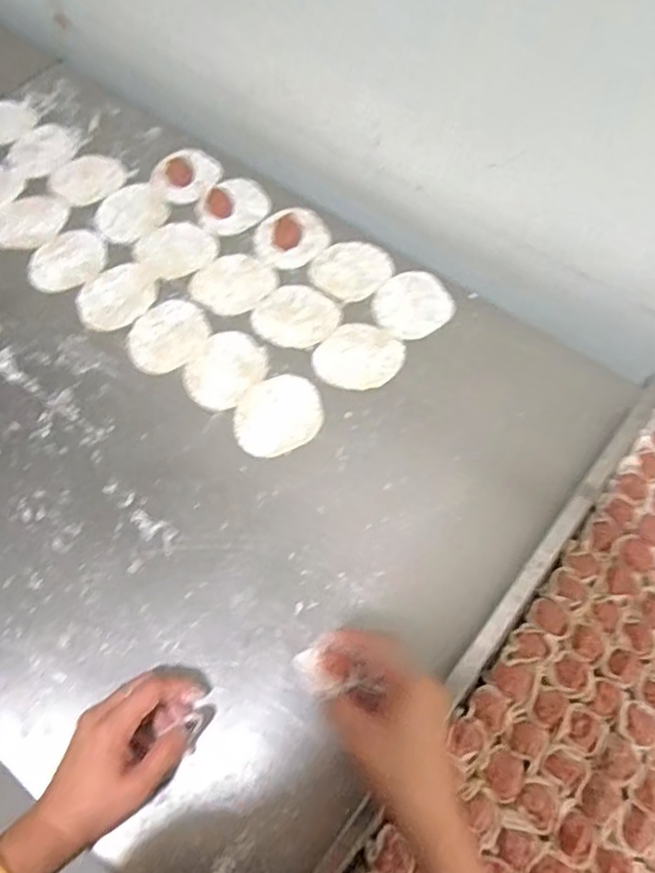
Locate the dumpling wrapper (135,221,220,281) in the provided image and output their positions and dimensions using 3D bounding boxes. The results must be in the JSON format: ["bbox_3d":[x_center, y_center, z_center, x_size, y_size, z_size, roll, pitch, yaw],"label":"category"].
[{"bbox_3d":[-0.171,-0.214,0.688,0.084,0.004,0.079,0,65,-1],"label":"dumpling wrapper"}]

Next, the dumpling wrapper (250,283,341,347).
[{"bbox_3d":[-0.034,-0.128,0.652,0.082,0.004,0.082,0,65,-1],"label":"dumpling wrapper"}]

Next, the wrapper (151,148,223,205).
[{"bbox_3d":[-0.169,-0.316,0.735,0.083,0.015,0.072,-16,66,-8],"label":"wrapper"}]

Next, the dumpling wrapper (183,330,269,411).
[{"bbox_3d":[-0.105,-0.069,0.621,0.073,0.005,0.092,29,68,12],"label":"dumpling wrapper"}]

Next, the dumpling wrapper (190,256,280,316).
[{"bbox_3d":[-0.104,-0.170,0.672,0.077,0.004,0.084,0,65,-1],"label":"dumpling wrapper"}]

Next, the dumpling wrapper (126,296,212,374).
[{"bbox_3d":[-0.168,-0.106,0.638,0.088,0.004,0.080,0,63,-1],"label":"dumpling wrapper"}]

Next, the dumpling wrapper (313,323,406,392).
[{"bbox_3d":[0.032,-0.082,0.628,0.081,0.004,0.085,0,65,-1],"label":"dumpling wrapper"}]

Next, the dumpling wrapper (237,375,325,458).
[{"bbox_3d":[-0.048,-0.024,0.599,0.086,0.004,0.080,0,65,-1],"label":"dumpling wrapper"}]

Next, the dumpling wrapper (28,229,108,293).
[{"bbox_3d":[-0.295,-0.200,0.689,0.086,0.004,0.083,0,65,-1],"label":"dumpling wrapper"}]

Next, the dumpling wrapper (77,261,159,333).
[{"bbox_3d":[-0.231,-0.155,0.667,0.078,0.004,0.093,20,66,8],"label":"dumpling wrapper"}]

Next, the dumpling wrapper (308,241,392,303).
[{"bbox_3d":[0.028,-0.187,0.676,0.079,0.004,0.083,38,70,15],"label":"dumpling wrapper"}]

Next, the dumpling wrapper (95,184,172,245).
[{"bbox_3d":[-0.236,-0.268,0.725,0.087,0.004,0.081,0,65,-1],"label":"dumpling wrapper"}]

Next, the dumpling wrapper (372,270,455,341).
[{"bbox_3d":[0.092,-0.142,0.658,0.087,0.004,0.078,-35,70,-16],"label":"dumpling wrapper"}]

